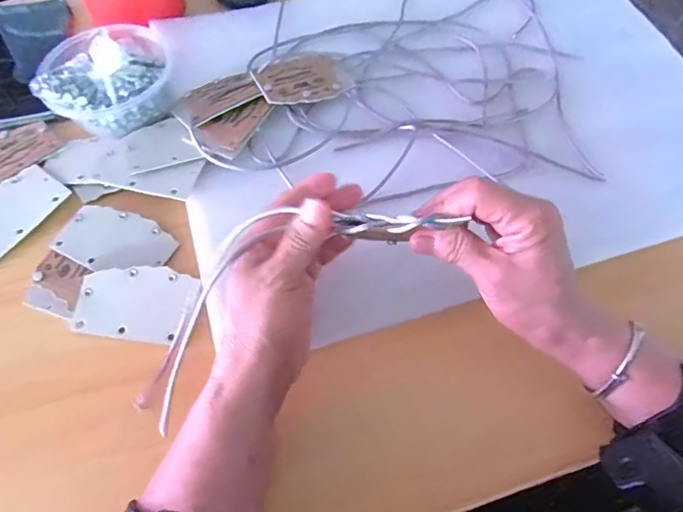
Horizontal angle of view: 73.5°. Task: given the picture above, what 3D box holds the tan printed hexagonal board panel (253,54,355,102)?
[{"bbox_3d":[-0.034,-0.164,0.421,0.086,0.006,0.055,-19,67,-18],"label":"tan printed hexagonal board panel"}]

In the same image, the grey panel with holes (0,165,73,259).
[{"bbox_3d":[-0.268,-0.036,0.371,0.054,0.005,0.083,33,67,14],"label":"grey panel with holes"}]

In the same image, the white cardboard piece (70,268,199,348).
[{"bbox_3d":[-0.152,0.034,0.339,0.084,0.004,0.055,9,76,1],"label":"white cardboard piece"}]

